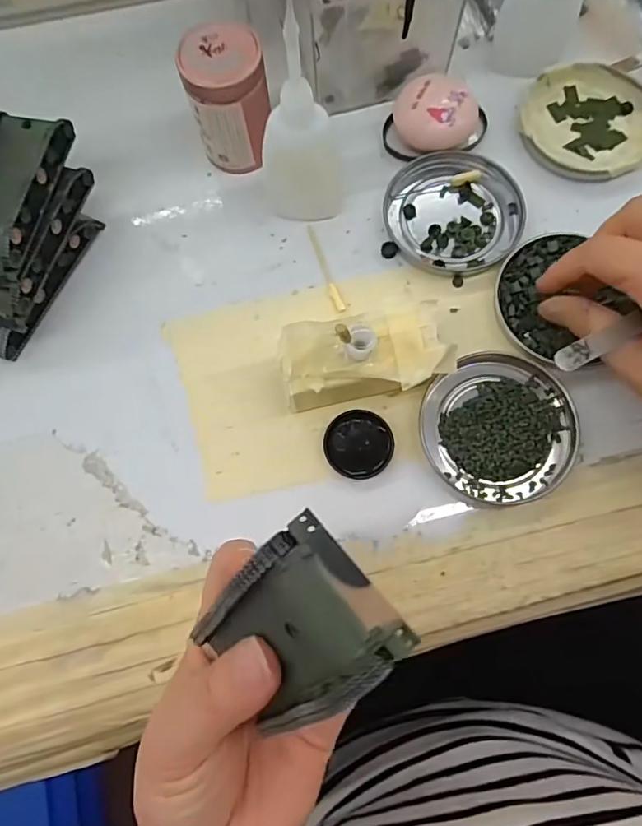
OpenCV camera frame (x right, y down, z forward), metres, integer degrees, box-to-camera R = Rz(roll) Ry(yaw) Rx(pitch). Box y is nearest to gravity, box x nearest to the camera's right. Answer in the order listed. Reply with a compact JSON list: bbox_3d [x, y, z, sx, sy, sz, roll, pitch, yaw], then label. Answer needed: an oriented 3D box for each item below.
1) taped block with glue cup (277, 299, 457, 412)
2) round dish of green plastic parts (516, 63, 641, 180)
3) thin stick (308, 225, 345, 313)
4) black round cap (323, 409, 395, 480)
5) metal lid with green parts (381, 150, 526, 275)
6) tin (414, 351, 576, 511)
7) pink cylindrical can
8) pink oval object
[{"bbox_3d":[0.021,-0.026,0.271,0.085,0.042,0.045,-11,74,-1],"label":"taped block with glue cup"},{"bbox_3d":[0.164,-0.178,0.322,0.080,0.012,0.079,0,74,2],"label":"round dish of green plastic parts"},{"bbox_3d":[0.002,-0.085,0.307,0.005,0.004,0.059,-19,77,-3],"label":"thin stick"},{"bbox_3d":[0.020,0.016,0.277,0.036,0.005,0.035,0,74,2],"label":"black round cap"},{"bbox_3d":[0.077,-0.119,0.311,0.078,0.008,0.073,0,74,2],"label":"metal lid with green parts"},{"bbox_3d":[0.092,0.006,0.276,0.076,0.008,0.079,0,77,1],"label":"tin"},{"bbox_3d":[-0.050,-0.173,0.298,0.043,0.067,0.035,-5,74,1],"label":"pink cylindrical can"},{"bbox_3d":[0.069,-0.178,0.318,0.045,0.022,0.042,-16,74,-3],"label":"pink oval object"}]

